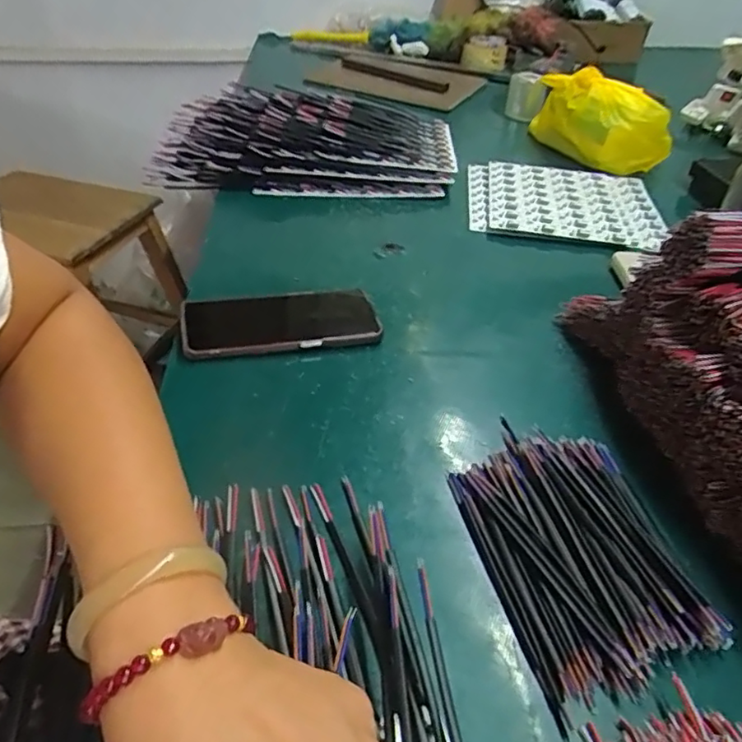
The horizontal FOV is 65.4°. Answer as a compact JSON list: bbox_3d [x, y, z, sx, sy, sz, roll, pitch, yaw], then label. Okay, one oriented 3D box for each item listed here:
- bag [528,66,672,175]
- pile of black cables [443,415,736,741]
[{"bbox_3d":[0.328,-0.367,0.835,0.118,0.103,0.185,-10,44,-14],"label":"bag"},{"bbox_3d":[0.119,0.101,0.346,0.110,0.018,0.165,-5,41,-12],"label":"pile of black cables"}]

